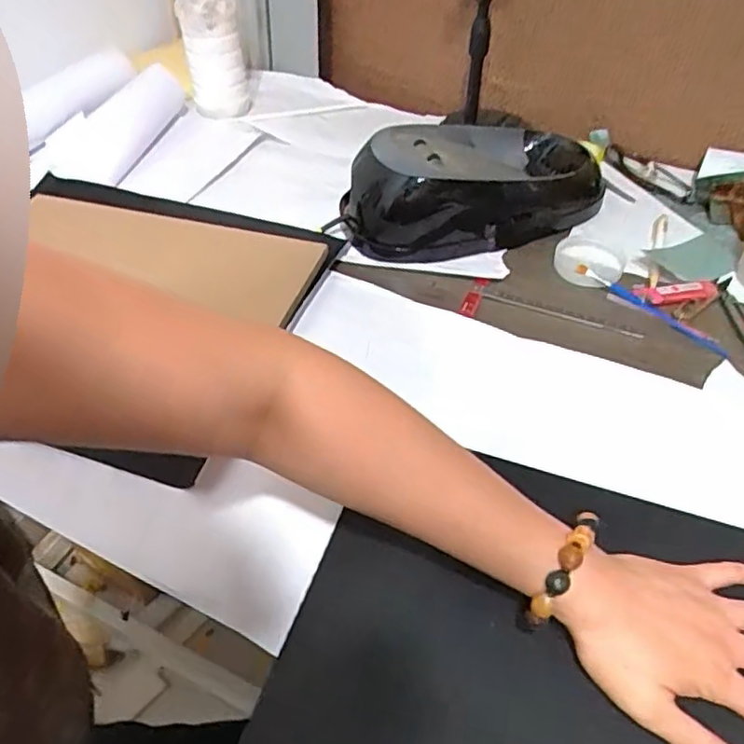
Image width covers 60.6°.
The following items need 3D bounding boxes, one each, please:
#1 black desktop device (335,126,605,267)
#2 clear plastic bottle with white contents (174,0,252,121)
[{"bbox_3d":[0.108,-0.212,0.700,0.273,0.089,0.150,-17,48,-15],"label":"black desktop device"},{"bbox_3d":[-0.220,-0.441,0.881,0.080,0.158,0.082,-11,47,-9],"label":"clear plastic bottle with white contents"}]

